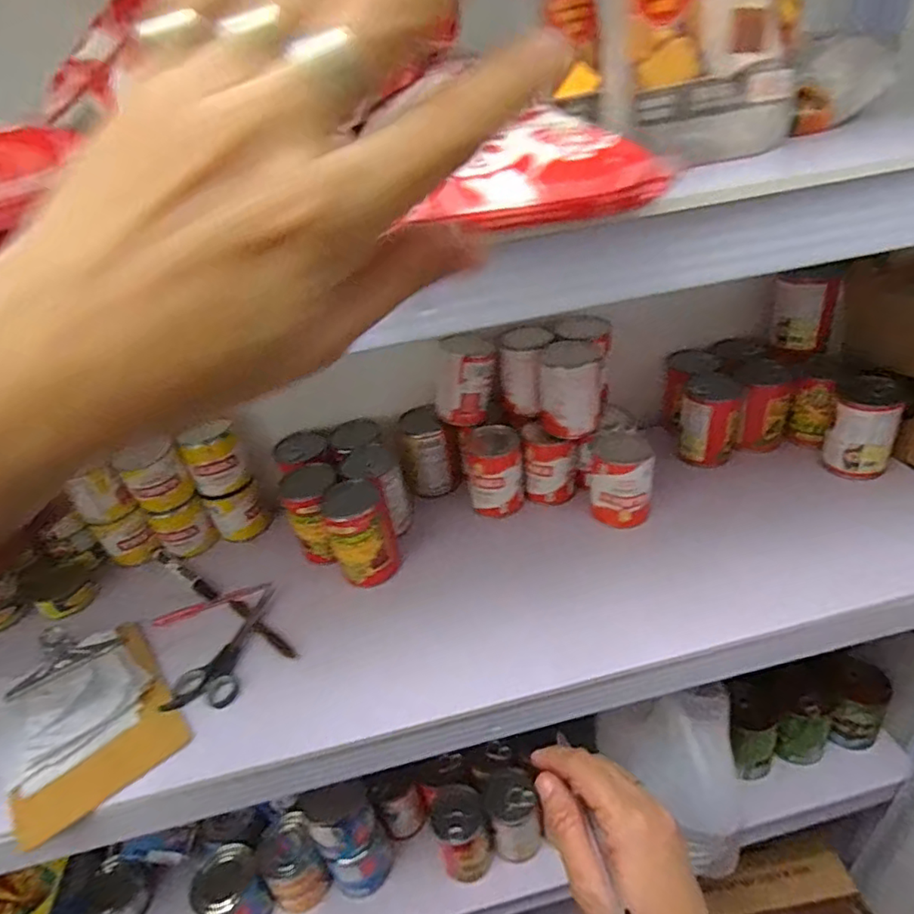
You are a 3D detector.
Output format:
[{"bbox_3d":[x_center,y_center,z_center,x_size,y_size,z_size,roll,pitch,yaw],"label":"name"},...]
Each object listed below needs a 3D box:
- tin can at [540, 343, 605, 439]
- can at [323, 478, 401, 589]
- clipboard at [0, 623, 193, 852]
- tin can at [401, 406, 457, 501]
[{"bbox_3d":[0.142,-0.085,0.701,0.074,0.101,0.080,0,34,12],"label":"tin can"},{"bbox_3d":[-0.111,0.099,0.673,0.073,0.129,0.068,-6,33,4],"label":"can"},{"bbox_3d":[-0.377,0.251,0.559,0.139,0.033,0.221,-31,39,-30],"label":"clipboard"},{"bbox_3d":[-0.041,-0.010,0.798,0.071,0.109,0.075,-6,33,4],"label":"tin can"}]

